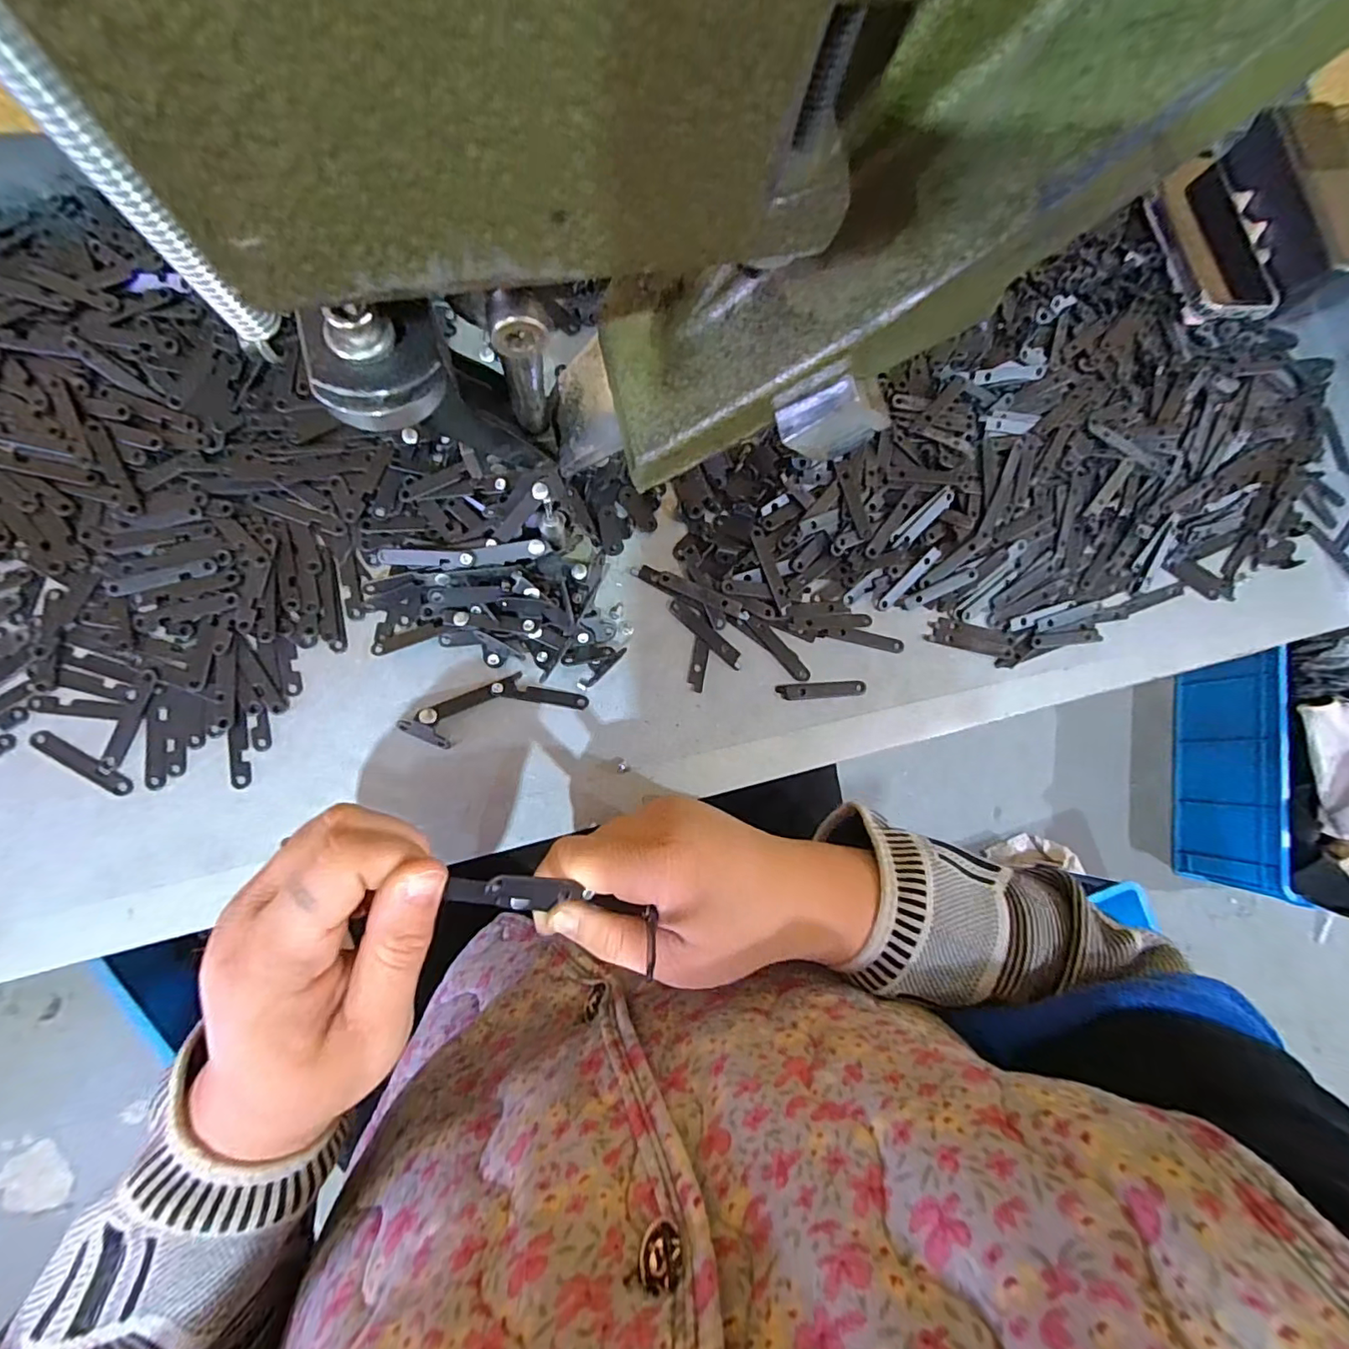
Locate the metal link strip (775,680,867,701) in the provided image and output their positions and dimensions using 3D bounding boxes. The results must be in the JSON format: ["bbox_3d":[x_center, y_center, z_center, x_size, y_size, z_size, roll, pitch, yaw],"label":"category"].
[{"bbox_3d":[0.087,0.009,0.335,0.054,0.004,0.009,-4,85,-9],"label":"metal link strip"}]

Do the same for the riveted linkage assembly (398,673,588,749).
[{"bbox_3d":[-0.095,0.017,0.303,0.094,0.013,0.026,-16,87,-10],"label":"riveted linkage assembly"}]

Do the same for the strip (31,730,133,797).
[{"bbox_3d":[-0.289,0.043,0.277,0.052,0.004,0.010,31,81,-4],"label":"strip"}]

